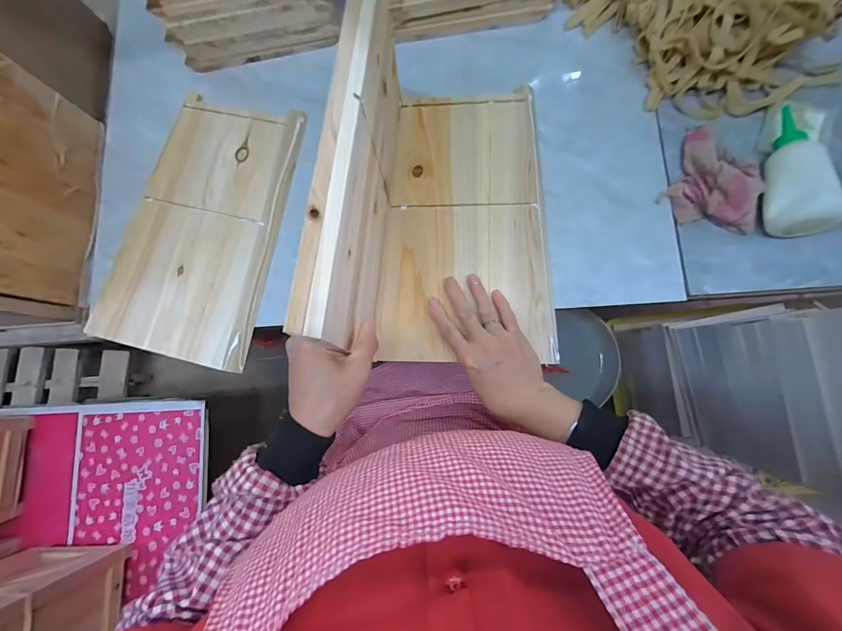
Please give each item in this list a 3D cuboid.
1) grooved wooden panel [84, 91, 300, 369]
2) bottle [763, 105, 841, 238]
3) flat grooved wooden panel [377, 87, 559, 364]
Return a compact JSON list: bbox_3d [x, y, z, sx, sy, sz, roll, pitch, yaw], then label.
[{"bbox_3d":[-0.295,-0.122,0.490,0.213,0.025,0.353,14,82,6],"label":"grooved wooden panel"},{"bbox_3d":[0.436,-0.174,0.415,0.064,0.052,0.160,-7,80,2],"label":"bottle"},{"bbox_3d":[0.059,-0.120,0.461,0.210,0.015,0.349,0,81,3],"label":"flat grooved wooden panel"}]

